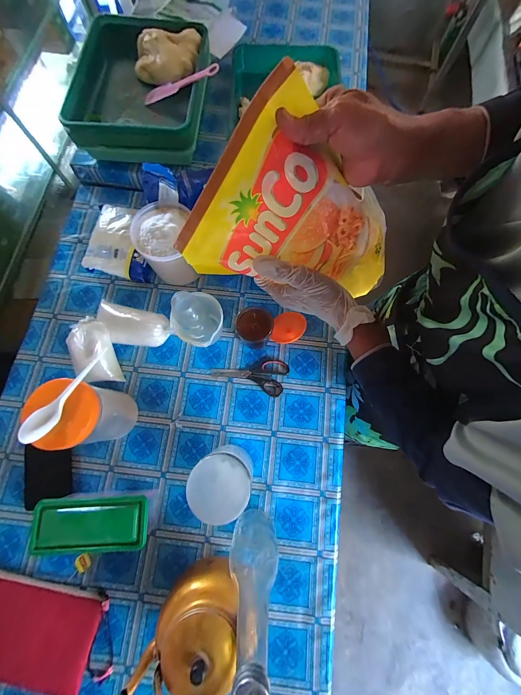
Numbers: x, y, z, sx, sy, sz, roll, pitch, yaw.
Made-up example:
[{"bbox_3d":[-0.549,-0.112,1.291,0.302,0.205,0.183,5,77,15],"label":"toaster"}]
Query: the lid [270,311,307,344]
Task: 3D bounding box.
[{"bbox_3d":[0.058,-0.041,0.539,0.072,0.010,0.077,-13,57,21],"label":"lid"}]

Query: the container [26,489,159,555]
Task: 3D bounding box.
[{"bbox_3d":[-0.261,0.280,0.428,0.166,0.083,0.069,-1,75,-2],"label":"container"}]

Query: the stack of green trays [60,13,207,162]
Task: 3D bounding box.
[{"bbox_3d":[-0.276,-0.623,0.611,0.291,0.075,0.388,2,75,-1],"label":"stack of green trays"}]

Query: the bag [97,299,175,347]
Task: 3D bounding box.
[{"bbox_3d":[-0.257,-0.042,0.525,0.160,0.060,0.076,14,75,2],"label":"bag"}]

